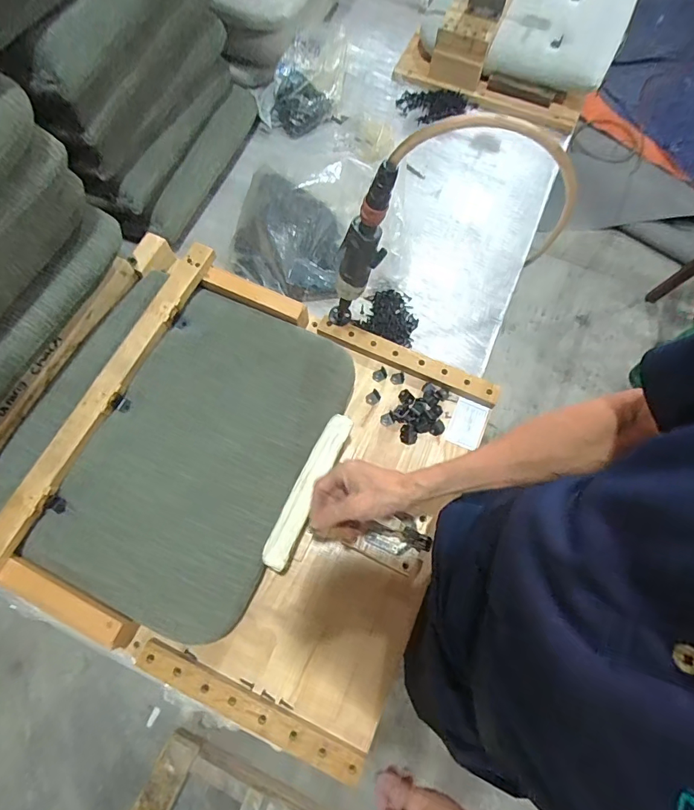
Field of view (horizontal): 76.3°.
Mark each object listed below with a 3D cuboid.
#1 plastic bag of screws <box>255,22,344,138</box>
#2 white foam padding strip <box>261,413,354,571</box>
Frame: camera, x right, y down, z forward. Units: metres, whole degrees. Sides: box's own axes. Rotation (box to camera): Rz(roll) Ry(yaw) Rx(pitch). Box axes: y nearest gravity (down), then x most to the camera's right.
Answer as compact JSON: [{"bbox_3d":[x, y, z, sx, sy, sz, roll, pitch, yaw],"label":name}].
[{"bbox_3d":[-0.078,-0.633,0.876,0.133,0.046,0.217,41,94,-25],"label":"plastic bag of screws"},{"bbox_3d":[-0.050,0.105,0.568,0.034,0.009,0.208,24,71,7],"label":"white foam padding strip"}]

